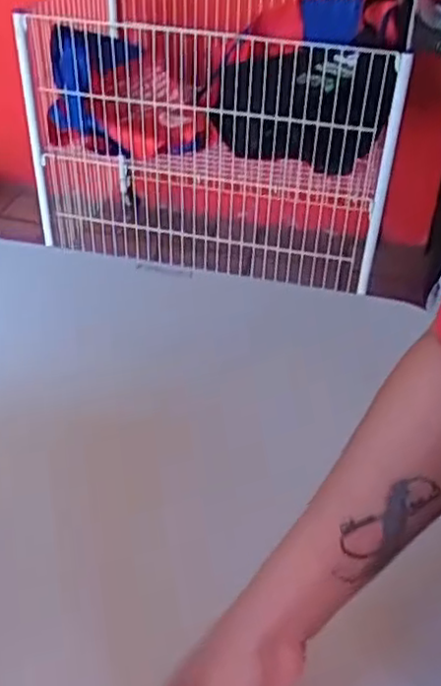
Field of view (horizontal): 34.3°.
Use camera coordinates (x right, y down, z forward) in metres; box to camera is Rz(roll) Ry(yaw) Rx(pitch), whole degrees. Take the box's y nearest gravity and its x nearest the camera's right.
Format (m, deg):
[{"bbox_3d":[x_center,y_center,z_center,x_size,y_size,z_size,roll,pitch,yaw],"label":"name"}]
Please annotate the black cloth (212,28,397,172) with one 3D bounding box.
[{"bbox_3d":[0.183,-0.552,1.620,0.376,0.291,0.174,8,40,8],"label":"black cloth"}]

